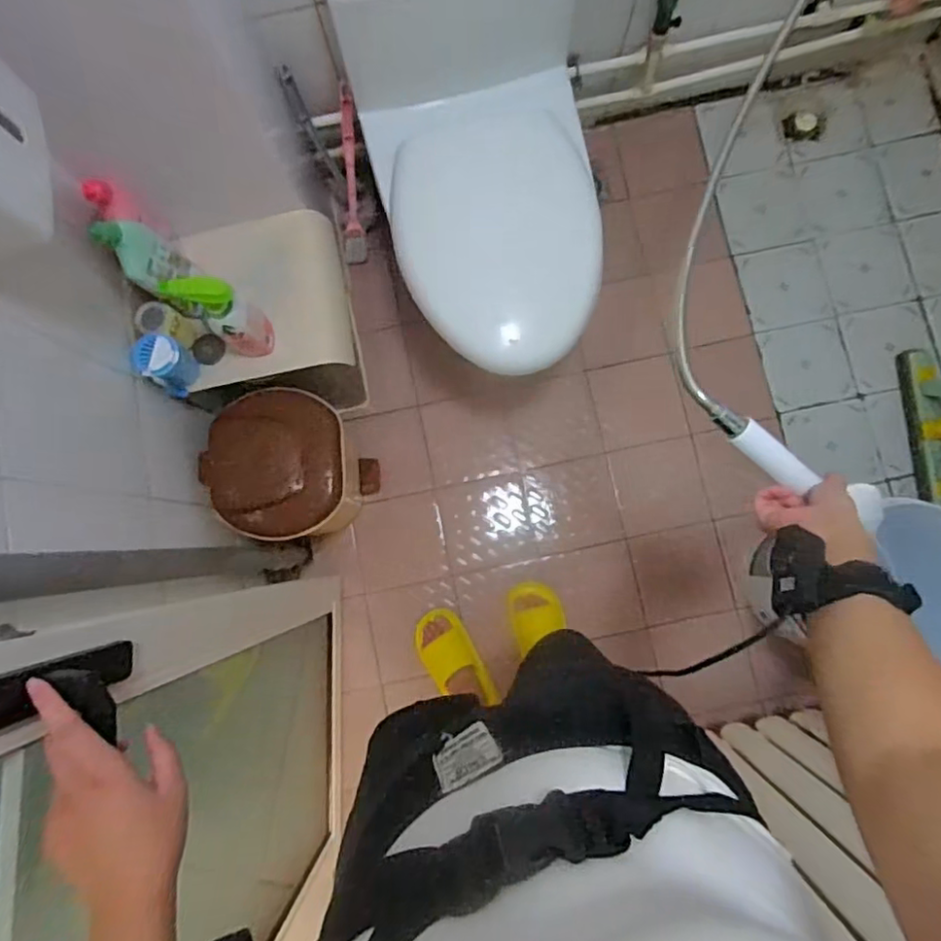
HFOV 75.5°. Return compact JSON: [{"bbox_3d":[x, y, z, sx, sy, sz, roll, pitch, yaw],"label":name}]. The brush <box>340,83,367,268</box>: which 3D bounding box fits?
[{"bbox_3d":[-0.266,-0.645,1.352,0.053,0.049,0.370,8,128,5],"label":"brush"}]

